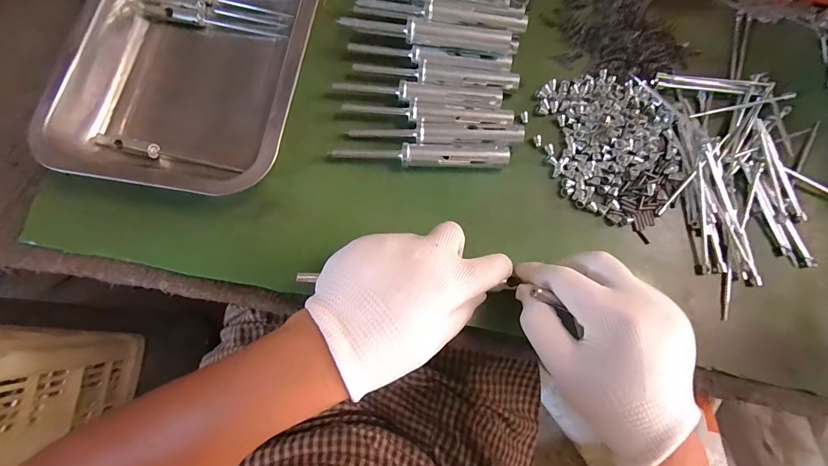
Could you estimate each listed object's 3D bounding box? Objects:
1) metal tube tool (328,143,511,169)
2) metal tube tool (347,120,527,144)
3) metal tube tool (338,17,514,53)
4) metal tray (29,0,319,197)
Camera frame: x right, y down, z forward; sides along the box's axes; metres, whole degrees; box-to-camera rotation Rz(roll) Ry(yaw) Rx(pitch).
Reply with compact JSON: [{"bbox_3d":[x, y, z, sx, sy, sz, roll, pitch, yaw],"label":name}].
[{"bbox_3d":[0.006,-0.063,0.294,0.143,0.015,0.016,0,80,0],"label":"metal tube tool"},{"bbox_3d":[0.017,-0.082,0.296,0.142,0.012,0.017,1,80,0],"label":"metal tube tool"},{"bbox_3d":[0.012,-0.169,0.305,0.141,0.023,0.019,3,80,1],"label":"metal tube tool"},{"bbox_3d":[-0.183,-0.168,0.301,0.194,0.035,0.275,8,80,2],"label":"metal tray"}]

